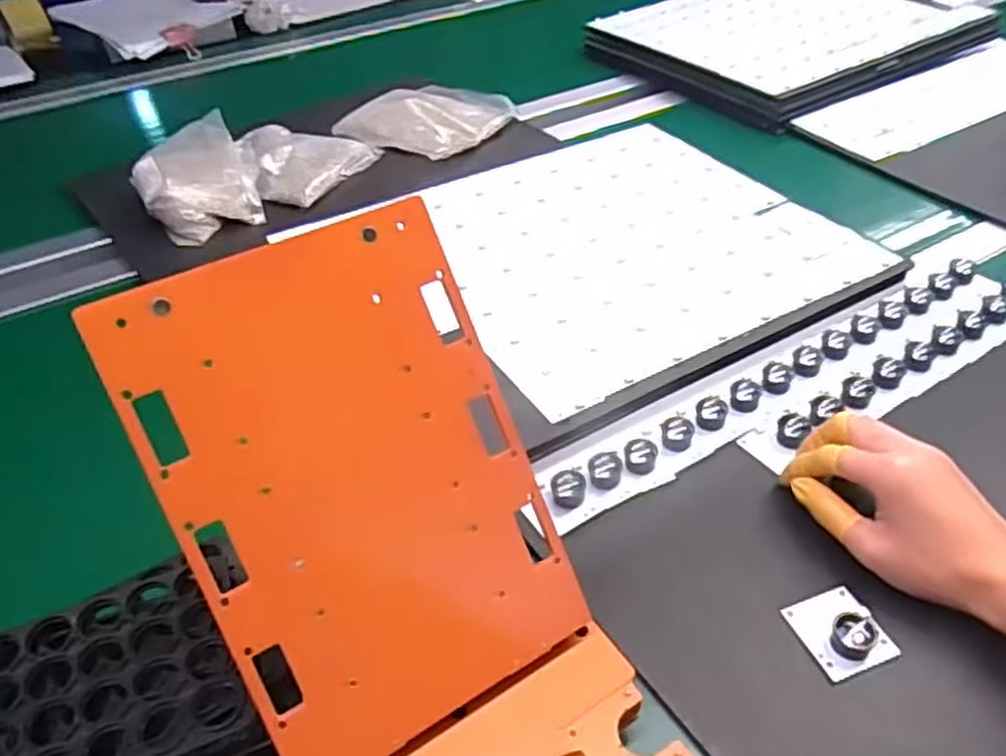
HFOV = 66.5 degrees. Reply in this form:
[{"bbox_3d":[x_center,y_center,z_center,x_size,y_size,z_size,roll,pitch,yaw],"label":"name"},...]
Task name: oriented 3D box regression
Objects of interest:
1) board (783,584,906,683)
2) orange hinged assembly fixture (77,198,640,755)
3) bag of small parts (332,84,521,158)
[{"bbox_3d":[0.188,0.136,0.425,0.043,0.016,0.048,-14,41,-14],"label":"board"},{"bbox_3d":[-0.013,0.136,0.328,0.157,0.105,0.414,-24,74,-24],"label":"orange hinged assembly fixture"},{"bbox_3d":[-0.097,-0.317,0.940,0.169,0.030,0.173,22,45,25],"label":"bag of small parts"}]

